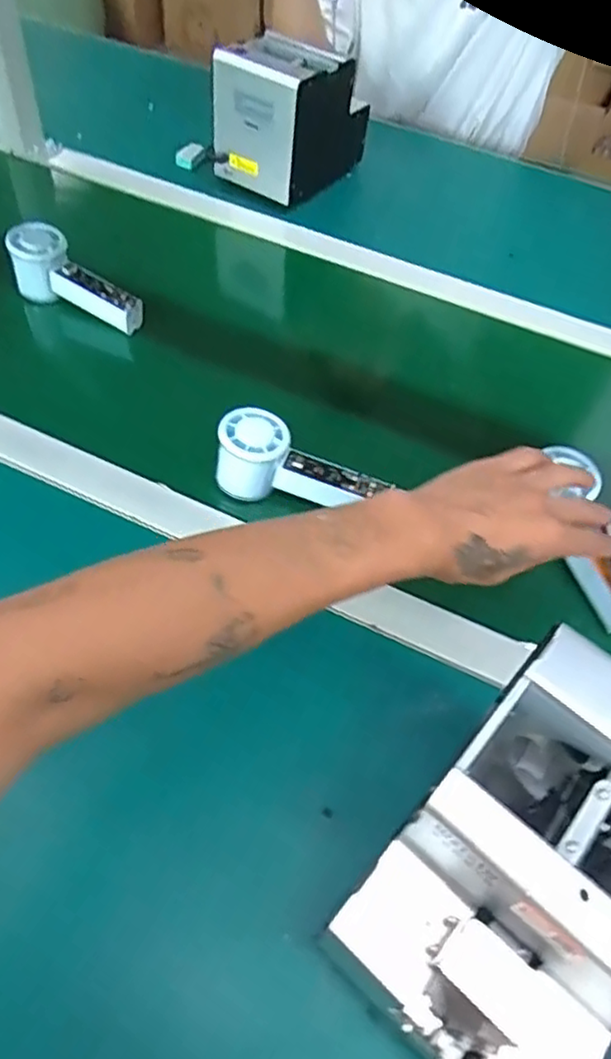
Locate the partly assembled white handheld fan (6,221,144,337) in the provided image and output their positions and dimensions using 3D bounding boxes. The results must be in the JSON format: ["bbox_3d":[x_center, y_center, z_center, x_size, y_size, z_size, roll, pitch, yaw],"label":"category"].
[{"bbox_3d":[-0.233,-0.251,0.676,0.148,0.060,0.052,30,58,0],"label":"partly assembled white handheld fan"}]

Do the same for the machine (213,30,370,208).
[{"bbox_3d":[-0.014,-0.513,0.817,0.122,0.160,0.162,28,60,23],"label":"machine"}]

